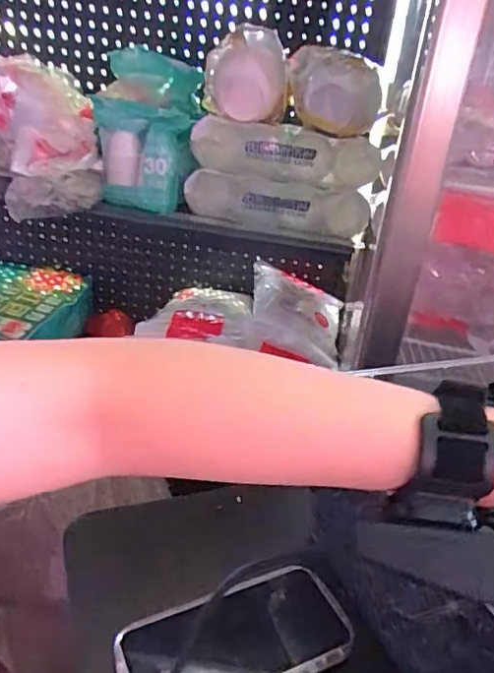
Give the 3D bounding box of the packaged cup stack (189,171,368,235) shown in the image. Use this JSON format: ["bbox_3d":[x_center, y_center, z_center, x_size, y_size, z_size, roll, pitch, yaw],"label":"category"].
[{"bbox_3d":[0.045,-0.204,0.872,0.280,0.074,0.072,11,26,10],"label":"packaged cup stack"}]

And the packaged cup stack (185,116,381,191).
[{"bbox_3d":[0.057,-0.273,0.841,0.278,0.074,0.062,6,25,0],"label":"packaged cup stack"}]

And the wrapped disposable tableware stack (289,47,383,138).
[{"bbox_3d":[0.125,-0.352,0.813,0.131,0.107,0.087,10,26,8],"label":"wrapped disposable tableware stack"}]

